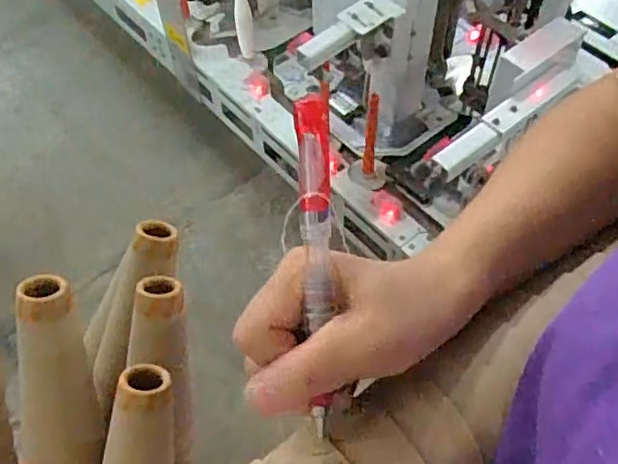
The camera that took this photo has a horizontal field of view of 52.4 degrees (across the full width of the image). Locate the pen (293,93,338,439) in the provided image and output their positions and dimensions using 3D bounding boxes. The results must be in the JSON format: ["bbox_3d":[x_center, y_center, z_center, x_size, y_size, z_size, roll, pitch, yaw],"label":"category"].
[{"bbox_3d":[0.003,0.017,0.277,0.010,0.017,0.144,-2,100,0],"label":"pen"}]

